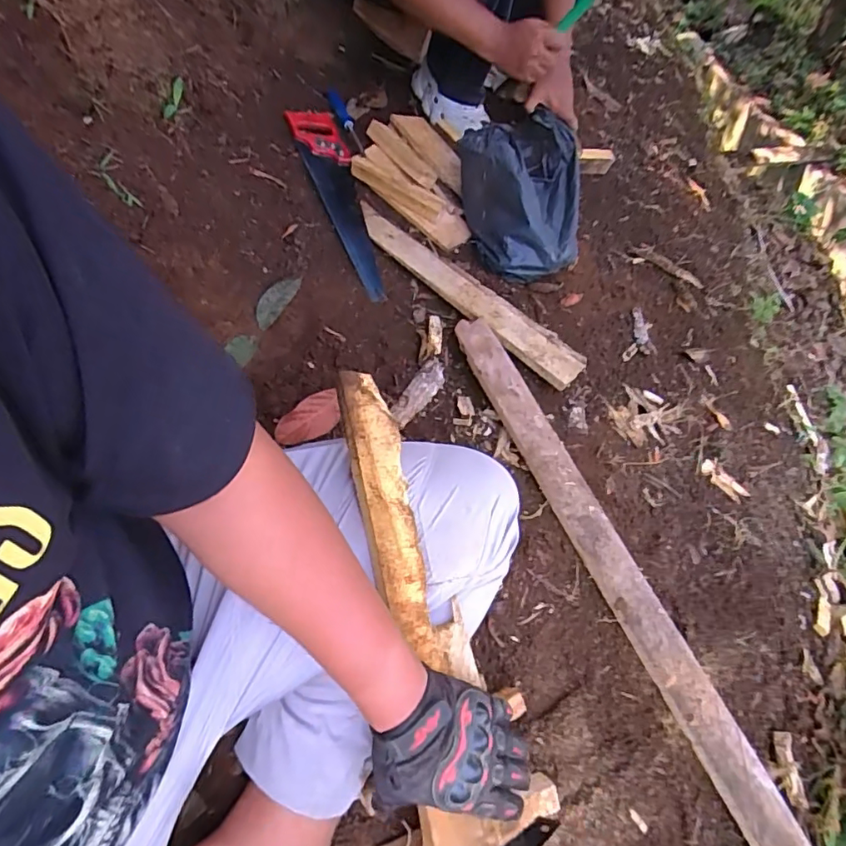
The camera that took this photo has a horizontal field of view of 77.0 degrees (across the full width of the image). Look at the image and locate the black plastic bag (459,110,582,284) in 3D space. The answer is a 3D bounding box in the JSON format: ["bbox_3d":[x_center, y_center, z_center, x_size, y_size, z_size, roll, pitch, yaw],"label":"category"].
[{"bbox_3d":[0.195,-0.406,0.985,0.206,0.182,0.253,-13,61,-11],"label":"black plastic bag"}]

